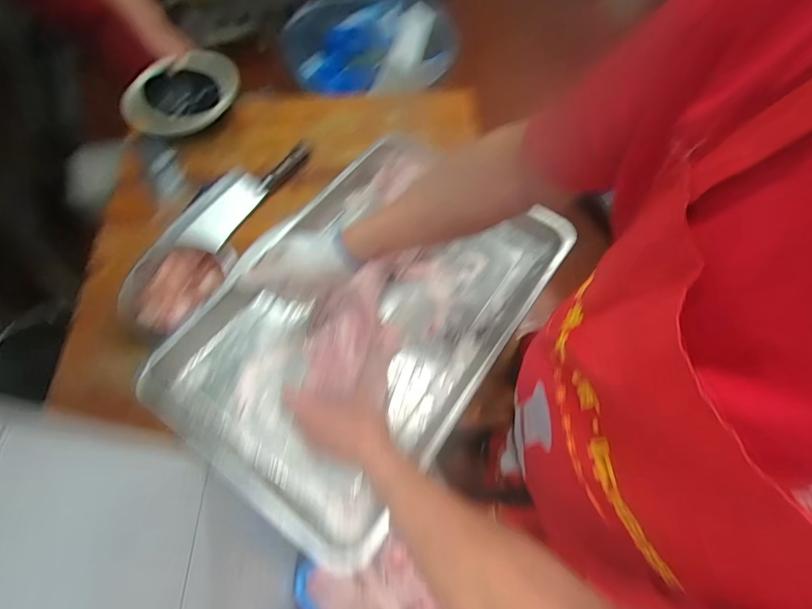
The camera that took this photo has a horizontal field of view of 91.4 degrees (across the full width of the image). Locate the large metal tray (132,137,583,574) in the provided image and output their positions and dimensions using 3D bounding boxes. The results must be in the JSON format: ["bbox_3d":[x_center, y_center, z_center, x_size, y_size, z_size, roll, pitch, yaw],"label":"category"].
[{"bbox_3d":[-0.055,0.001,0.617,0.403,0.073,0.589,32,67,13],"label":"large metal tray"}]

